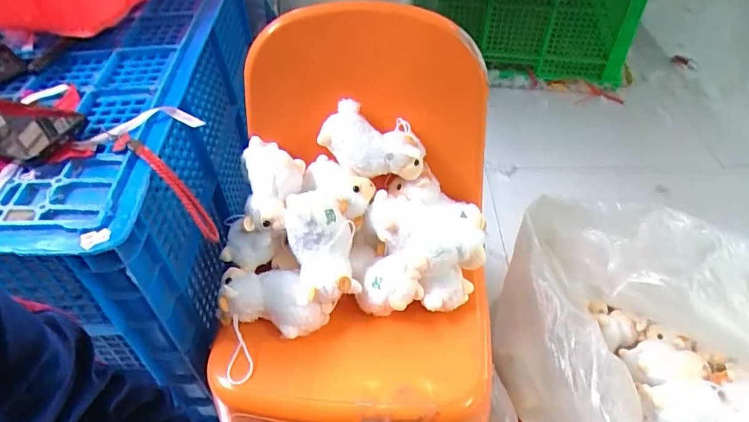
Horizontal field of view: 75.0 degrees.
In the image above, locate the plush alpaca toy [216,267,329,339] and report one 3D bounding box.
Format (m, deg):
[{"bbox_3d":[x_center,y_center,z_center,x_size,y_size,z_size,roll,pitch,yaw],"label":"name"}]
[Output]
[{"bbox_3d":[-0.116,0.106,0.574,0.121,0.061,0.066,7,48,8],"label":"plush alpaca toy"}]

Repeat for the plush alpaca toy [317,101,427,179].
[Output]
[{"bbox_3d":[0.000,-0.081,0.587,0.122,0.063,0.065,11,49,11],"label":"plush alpaca toy"}]

